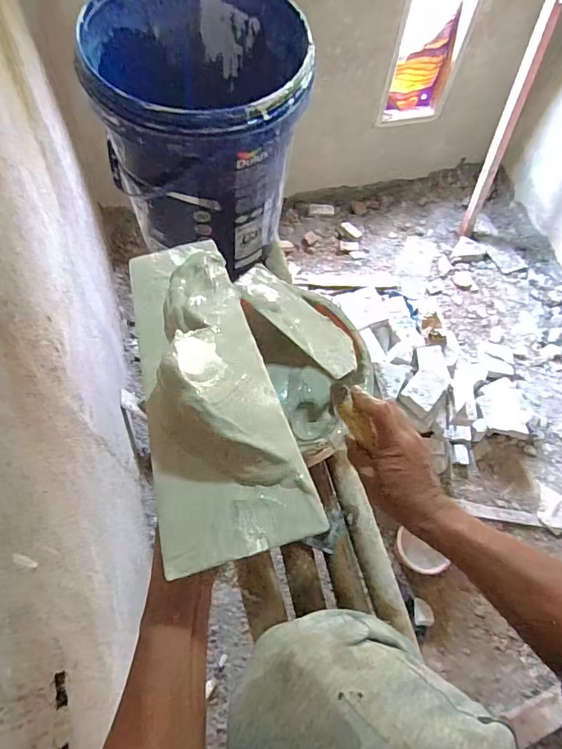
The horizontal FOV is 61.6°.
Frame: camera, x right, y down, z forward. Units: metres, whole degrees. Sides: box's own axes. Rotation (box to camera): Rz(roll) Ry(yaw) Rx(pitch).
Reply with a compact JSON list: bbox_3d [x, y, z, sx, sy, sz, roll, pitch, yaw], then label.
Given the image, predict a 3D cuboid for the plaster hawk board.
[{"bbox_3d":[-0.061,-0.008,0.375,0.109,0.059,0.291,-13,62,-11],"label":"plaster hawk board"}]

